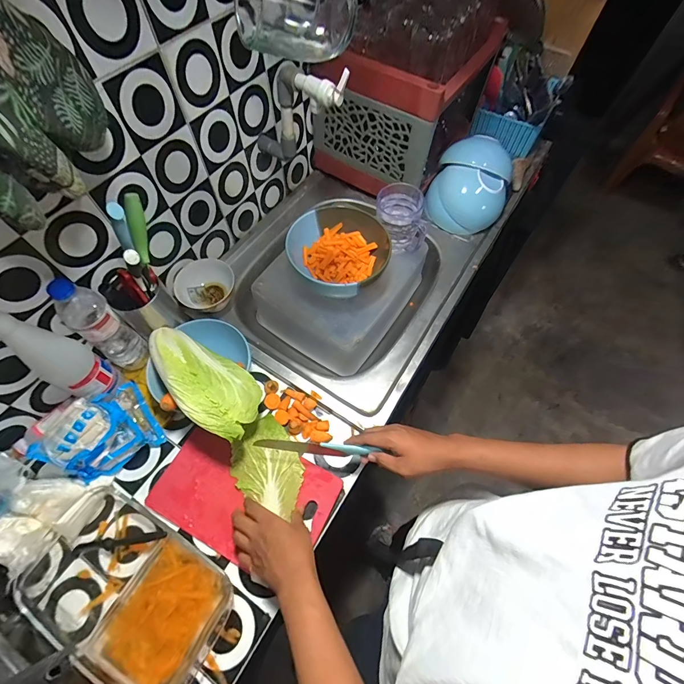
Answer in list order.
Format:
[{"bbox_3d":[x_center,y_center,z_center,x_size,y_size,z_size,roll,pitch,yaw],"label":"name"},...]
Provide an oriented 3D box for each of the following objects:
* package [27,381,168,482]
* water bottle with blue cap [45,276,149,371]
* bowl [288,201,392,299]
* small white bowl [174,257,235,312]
[{"bbox_3d":[-0.411,0.150,0.569,0.154,0.092,0.117,-32,68,-16],"label":"package"},{"bbox_3d":[-0.407,-0.025,0.577,0.063,0.218,0.063,31,67,14],"label":"water bottle with blue cap"},{"bbox_3d":[-0.009,-0.170,0.694,0.188,0.088,0.187,0,63,-1],"label":"bowl"},{"bbox_3d":[-0.286,-0.117,0.710,0.109,0.052,0.114,0,63,-1],"label":"small white bowl"}]

